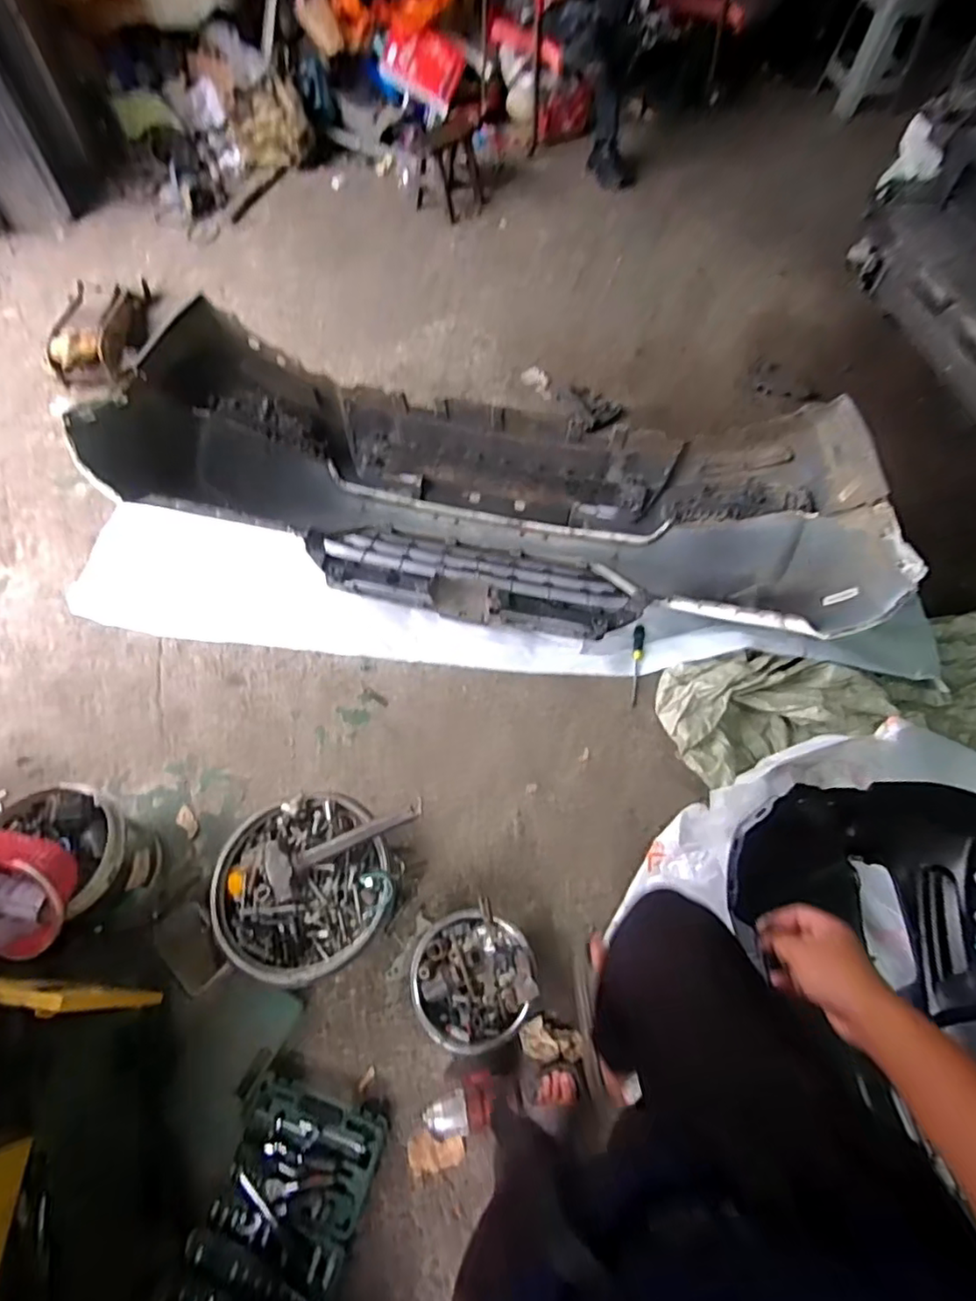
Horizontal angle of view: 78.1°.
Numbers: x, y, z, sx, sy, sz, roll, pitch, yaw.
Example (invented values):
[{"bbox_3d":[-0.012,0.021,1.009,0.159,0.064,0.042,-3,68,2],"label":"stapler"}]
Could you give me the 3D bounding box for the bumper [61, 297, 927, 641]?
[{"bbox_3d":[0.026,-0.425,1.622,1.814,0.442,0.626,12,64,3],"label":"bumper"}]

